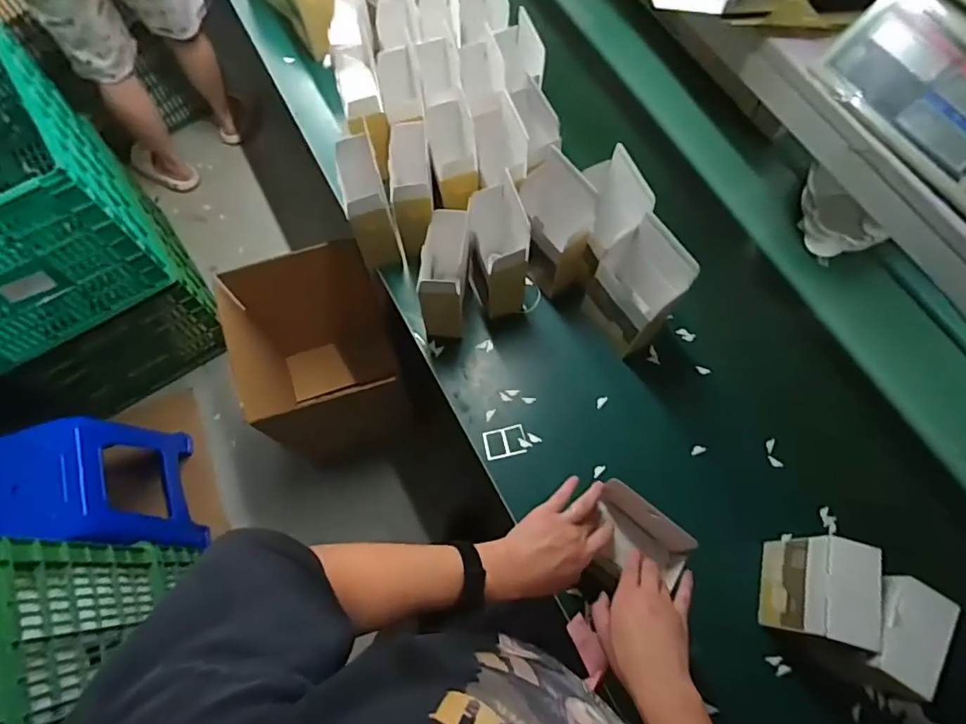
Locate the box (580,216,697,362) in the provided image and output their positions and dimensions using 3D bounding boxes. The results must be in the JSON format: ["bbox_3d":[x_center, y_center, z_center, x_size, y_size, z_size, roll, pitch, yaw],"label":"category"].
[{"bbox_3d":[0.238,-0.109,0.854,0.084,0.232,0.134,-27,72,-11],"label":"box"}]

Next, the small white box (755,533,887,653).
[{"bbox_3d":[0.456,0.312,0.736,0.074,0.161,0.122,15,69,5],"label":"small white box"}]

